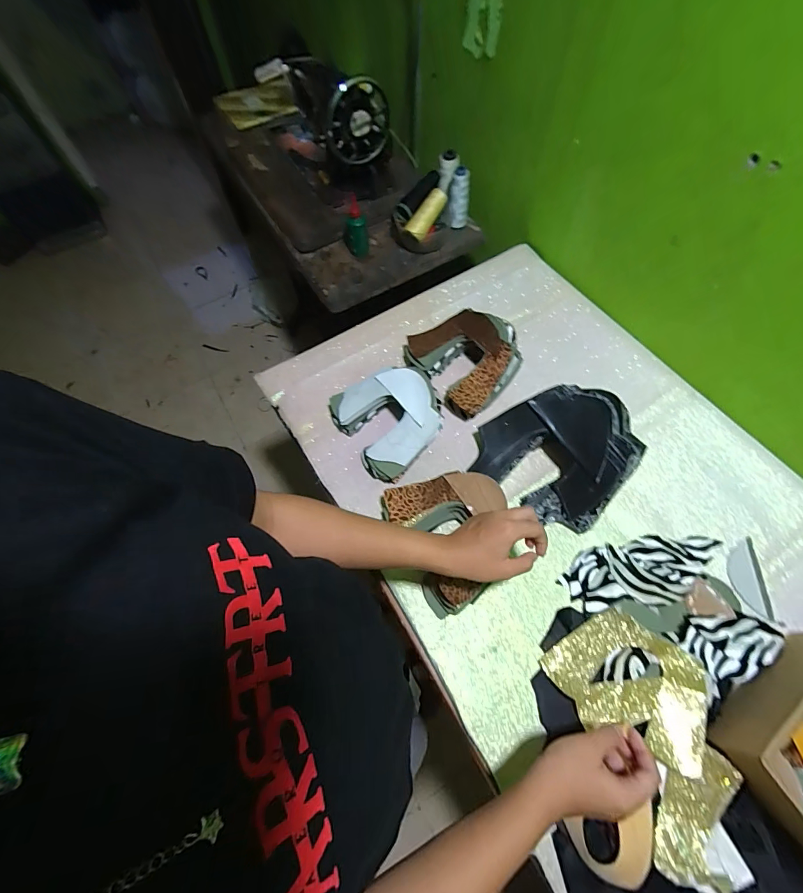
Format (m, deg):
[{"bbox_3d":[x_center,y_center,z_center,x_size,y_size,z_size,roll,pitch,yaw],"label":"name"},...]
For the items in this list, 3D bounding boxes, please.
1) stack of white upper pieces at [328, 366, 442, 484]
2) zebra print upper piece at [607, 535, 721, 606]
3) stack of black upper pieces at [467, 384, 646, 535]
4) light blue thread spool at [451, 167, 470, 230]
[{"bbox_3d":[-0.012,-0.039,0.620,0.171,0.070,0.162,-20,65,-7],"label":"stack of white upper pieces"},{"bbox_3d":[0.361,0.161,0.532,0.151,0.014,0.083,-12,64,-3],"label":"zebra print upper piece"},{"bbox_3d":[0.227,-0.002,0.578,0.203,0.092,0.218,38,71,19],"label":"stack of black upper pieces"},{"bbox_3d":[0.121,-0.509,0.827,0.035,0.119,0.037,12,65,8],"label":"light blue thread spool"}]

